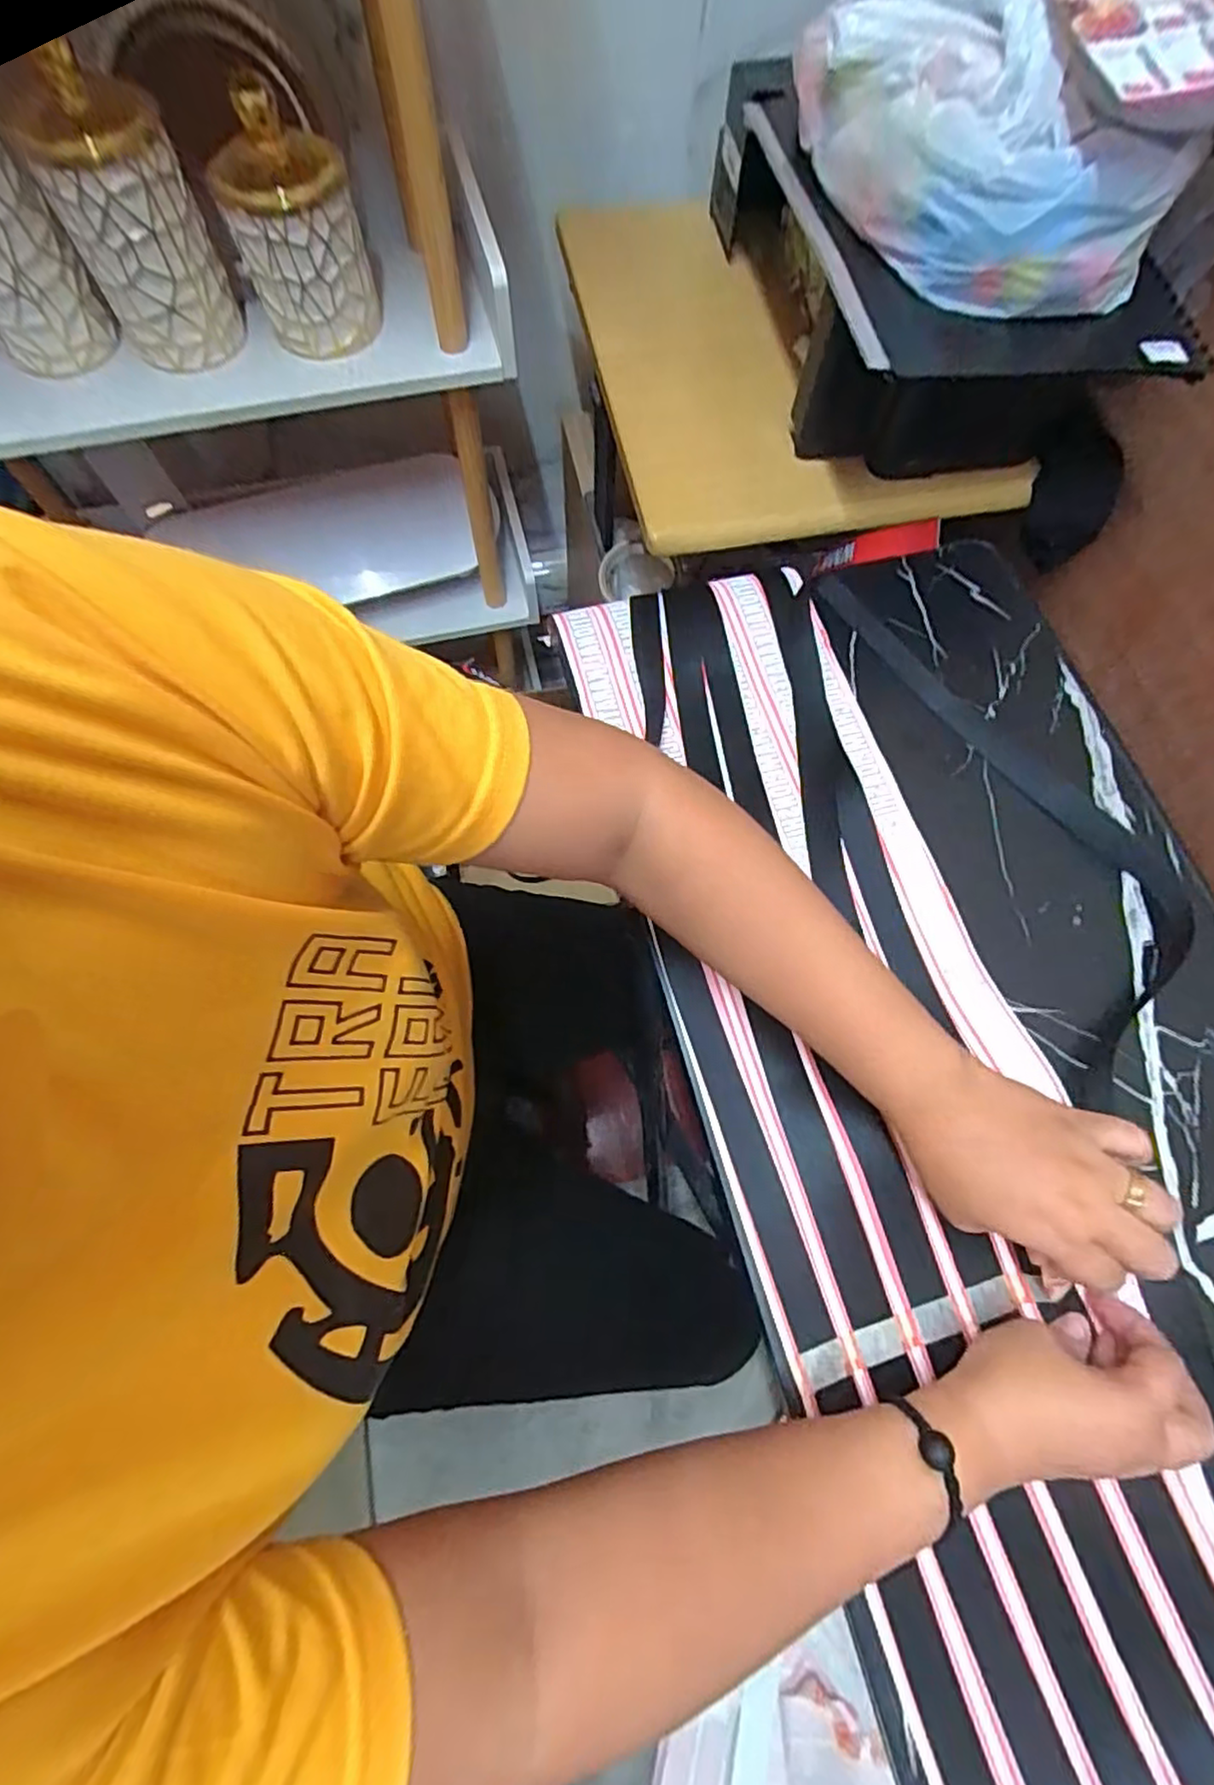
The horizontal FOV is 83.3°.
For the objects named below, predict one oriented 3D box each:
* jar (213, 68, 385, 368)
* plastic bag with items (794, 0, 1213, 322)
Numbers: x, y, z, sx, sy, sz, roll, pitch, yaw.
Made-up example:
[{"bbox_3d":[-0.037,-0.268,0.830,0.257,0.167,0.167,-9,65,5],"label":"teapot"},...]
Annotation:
[{"bbox_3d":[-0.287,-0.618,0.627,0.111,0.152,0.129,-15,70,-6],"label":"jar"},{"bbox_3d":[0.259,-0.532,0.471,0.179,0.096,0.266,-15,70,-6],"label":"plastic bag with items"}]

